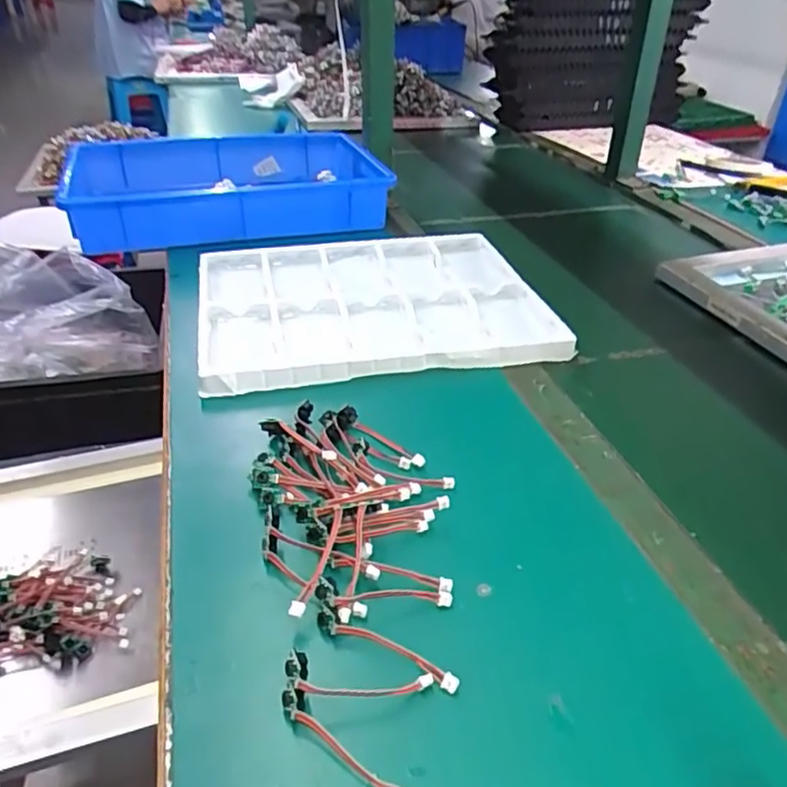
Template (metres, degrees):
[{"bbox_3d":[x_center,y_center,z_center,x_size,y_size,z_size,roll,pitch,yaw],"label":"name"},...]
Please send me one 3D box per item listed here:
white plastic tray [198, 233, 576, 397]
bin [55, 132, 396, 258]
[{"bbox_3d":[-0.023,-0.100,0.703,0.369,0.035,0.295,-8,35,-11],"label":"white plastic tray"},{"bbox_3d":[-0.247,-0.310,0.940,0.424,0.089,0.337,-14,37,-19],"label":"bin"}]

